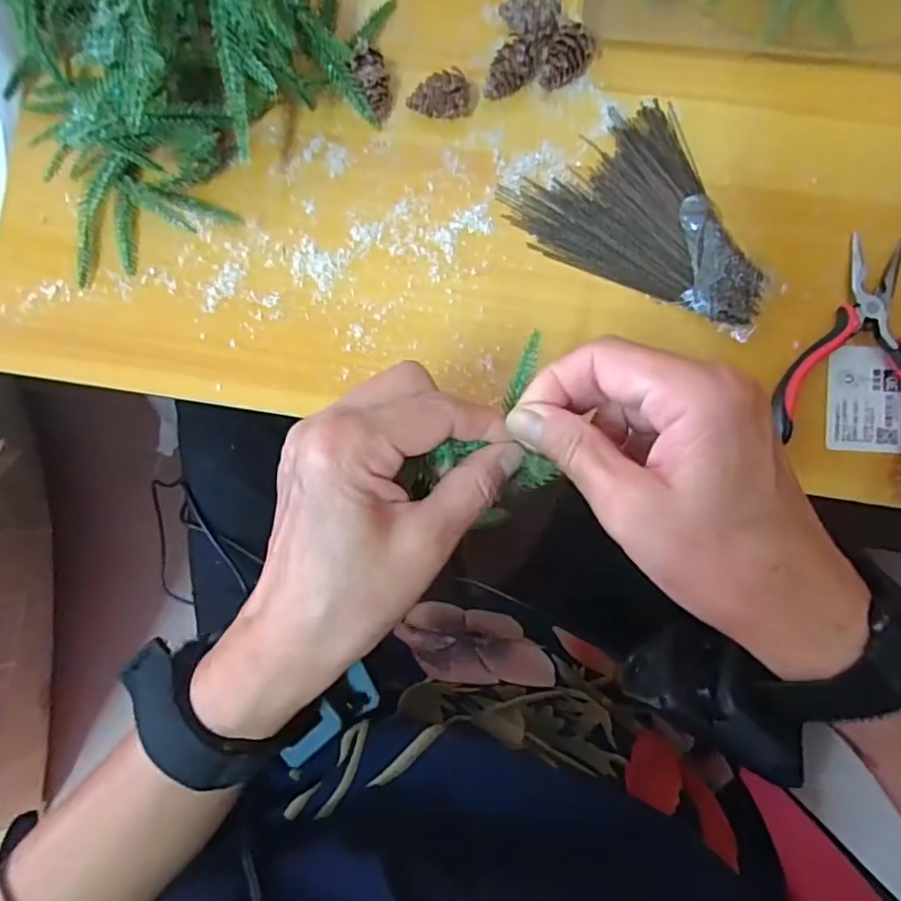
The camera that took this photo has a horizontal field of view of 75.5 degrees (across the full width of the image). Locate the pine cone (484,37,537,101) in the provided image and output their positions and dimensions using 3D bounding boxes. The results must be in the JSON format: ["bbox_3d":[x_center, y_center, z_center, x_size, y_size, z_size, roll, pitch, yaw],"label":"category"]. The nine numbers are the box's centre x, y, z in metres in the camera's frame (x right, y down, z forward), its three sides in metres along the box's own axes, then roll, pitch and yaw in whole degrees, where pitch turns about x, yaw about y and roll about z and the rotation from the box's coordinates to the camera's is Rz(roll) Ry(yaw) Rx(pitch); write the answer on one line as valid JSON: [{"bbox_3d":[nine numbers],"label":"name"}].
[{"bbox_3d":[0.035,-0.218,0.333,0.019,0.022,0.032,37,90,4],"label":"pine cone"}]

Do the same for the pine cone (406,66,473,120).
[{"bbox_3d":[-0.006,-0.203,0.335,0.036,0.022,0.018,-1,87,3],"label":"pine cone"}]

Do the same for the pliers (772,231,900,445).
[{"bbox_3d":[0.236,-0.051,0.317,0.087,0.024,0.124,22,89,4],"label":"pliers"}]

